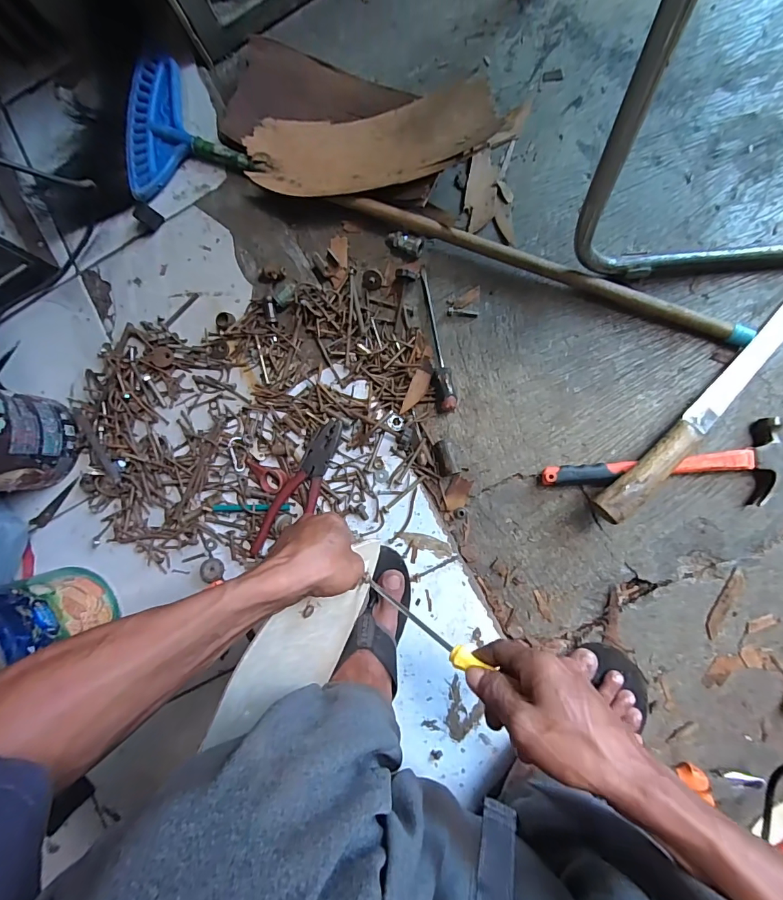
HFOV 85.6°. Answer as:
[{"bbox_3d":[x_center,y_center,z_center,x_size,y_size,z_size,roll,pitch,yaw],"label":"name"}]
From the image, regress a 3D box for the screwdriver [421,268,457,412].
[{"bbox_3d":[0.058,-0.145,0.551,0.022,0.021,0.193,-12,87,6],"label":"screwdriver"}]

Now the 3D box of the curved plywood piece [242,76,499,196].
[{"bbox_3d":[-0.031,-0.401,0.552,0.315,0.049,0.131,-5,88,7],"label":"curved plywood piece"}]

